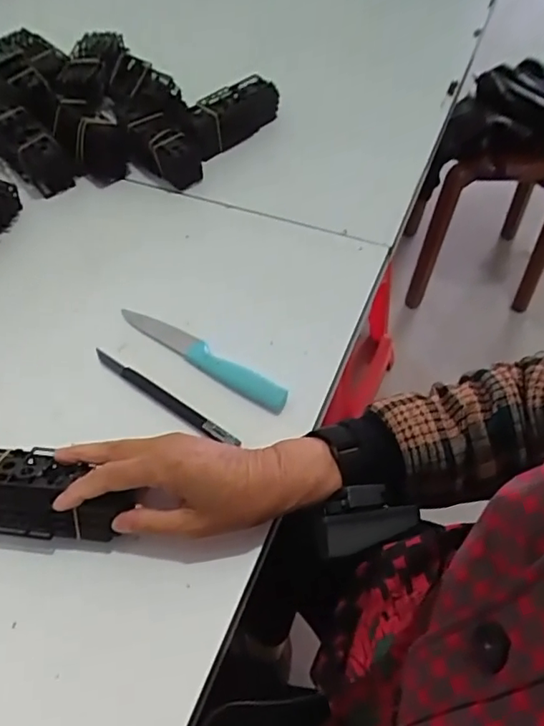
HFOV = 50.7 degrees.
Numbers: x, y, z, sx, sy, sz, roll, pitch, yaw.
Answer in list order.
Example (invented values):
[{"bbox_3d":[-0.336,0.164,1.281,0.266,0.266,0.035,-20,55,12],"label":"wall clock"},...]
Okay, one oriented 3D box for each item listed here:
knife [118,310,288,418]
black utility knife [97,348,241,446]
[{"bbox_3d":[-0.064,-0.010,0.502,0.180,0.012,0.023,30,63,22],"label":"knife"},{"bbox_3d":[-0.095,0.025,0.483,0.150,0.010,0.012,31,63,22],"label":"black utility knife"}]

